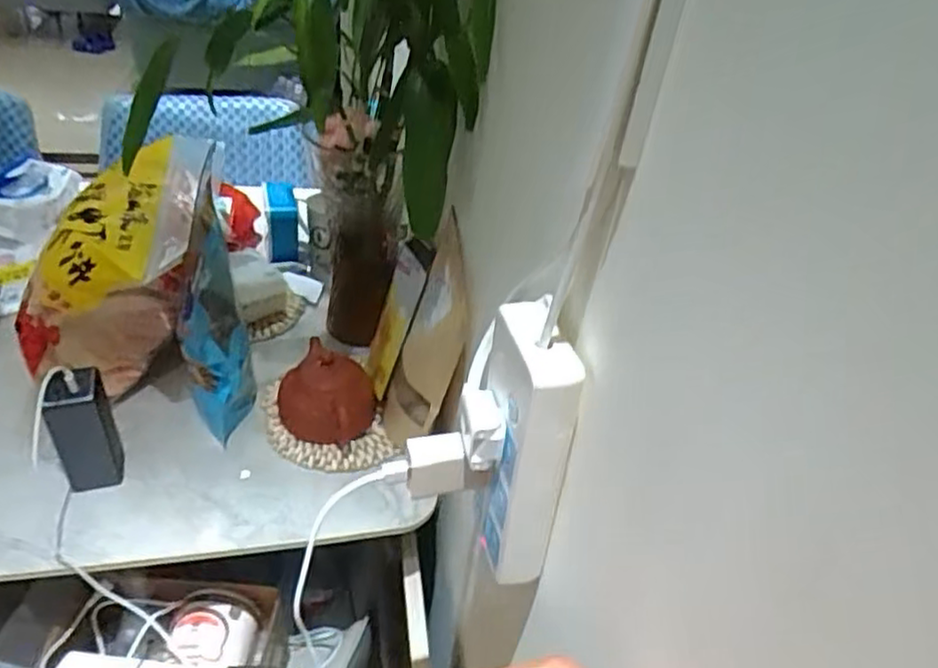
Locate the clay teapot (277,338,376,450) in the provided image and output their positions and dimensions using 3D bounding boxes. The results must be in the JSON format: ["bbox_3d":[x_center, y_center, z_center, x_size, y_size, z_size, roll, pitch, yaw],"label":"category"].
[{"bbox_3d":[-0.166,0.063,0.815,0.111,0.094,0.112,5,39,-4],"label":"clay teapot"}]

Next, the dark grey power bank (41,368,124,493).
[{"bbox_3d":[-0.394,0.099,0.706,0.061,0.148,0.041,-17,45,-28],"label":"dark grey power bank"}]

